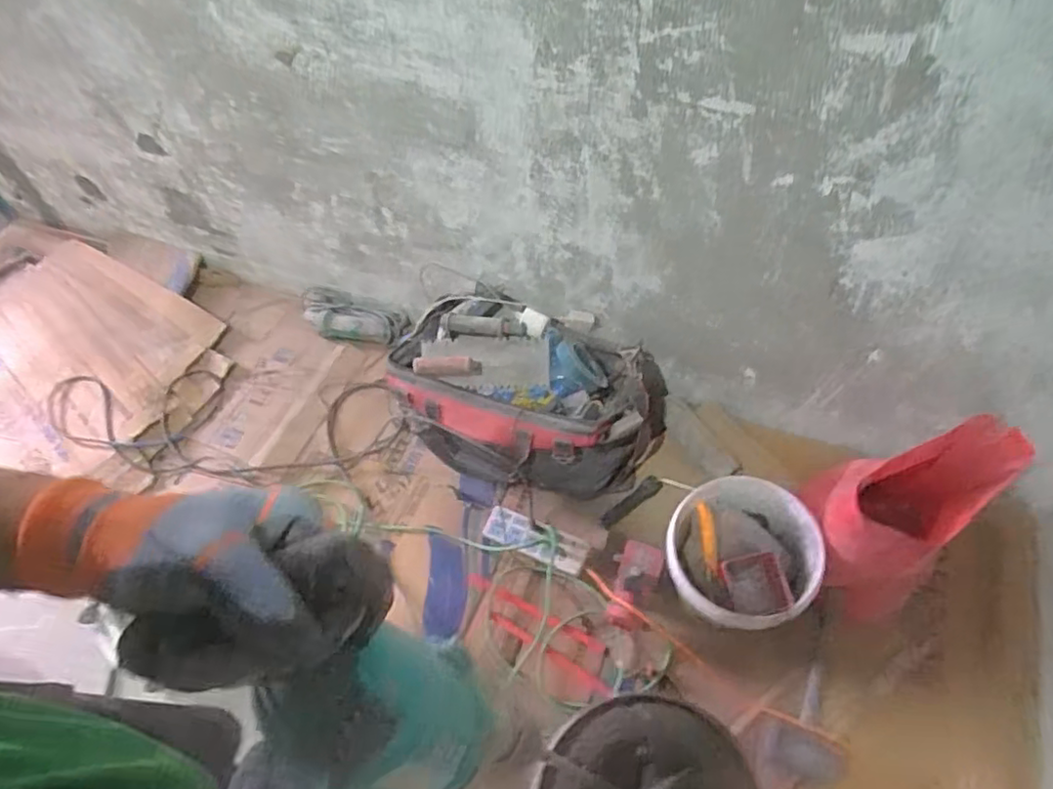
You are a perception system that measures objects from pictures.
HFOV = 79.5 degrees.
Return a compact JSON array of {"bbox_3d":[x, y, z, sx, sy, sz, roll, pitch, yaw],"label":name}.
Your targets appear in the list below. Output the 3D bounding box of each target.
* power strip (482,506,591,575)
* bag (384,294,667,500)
[{"bbox_3d":[0.019,0.315,1.365,0.231,0.031,0.075,21,60,18],"label":"power strip"},{"bbox_3d":[0.007,0.005,1.380,0.569,0.318,0.331,9,56,11],"label":"bag"}]

